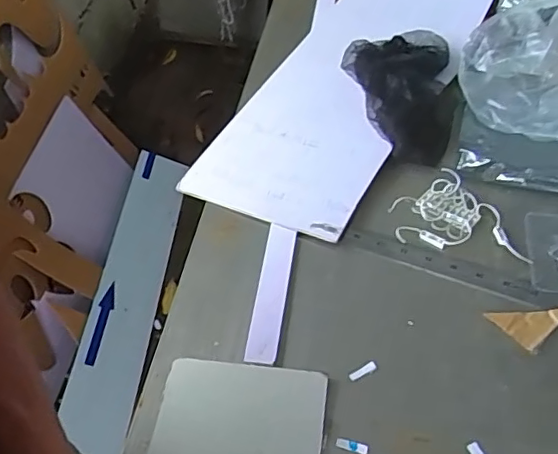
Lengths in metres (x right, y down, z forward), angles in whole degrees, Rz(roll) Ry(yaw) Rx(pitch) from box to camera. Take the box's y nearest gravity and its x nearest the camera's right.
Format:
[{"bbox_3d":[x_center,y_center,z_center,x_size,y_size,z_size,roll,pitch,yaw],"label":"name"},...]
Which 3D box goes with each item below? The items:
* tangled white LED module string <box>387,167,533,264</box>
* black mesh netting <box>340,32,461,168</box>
[{"bbox_3d":[0.183,0.002,0.585,0.099,0.018,0.126,-30,55,-20],"label":"tangled white LED module string"},{"bbox_3d":[0.158,-0.173,0.705,0.138,0.048,0.217,-4,50,1],"label":"black mesh netting"}]

